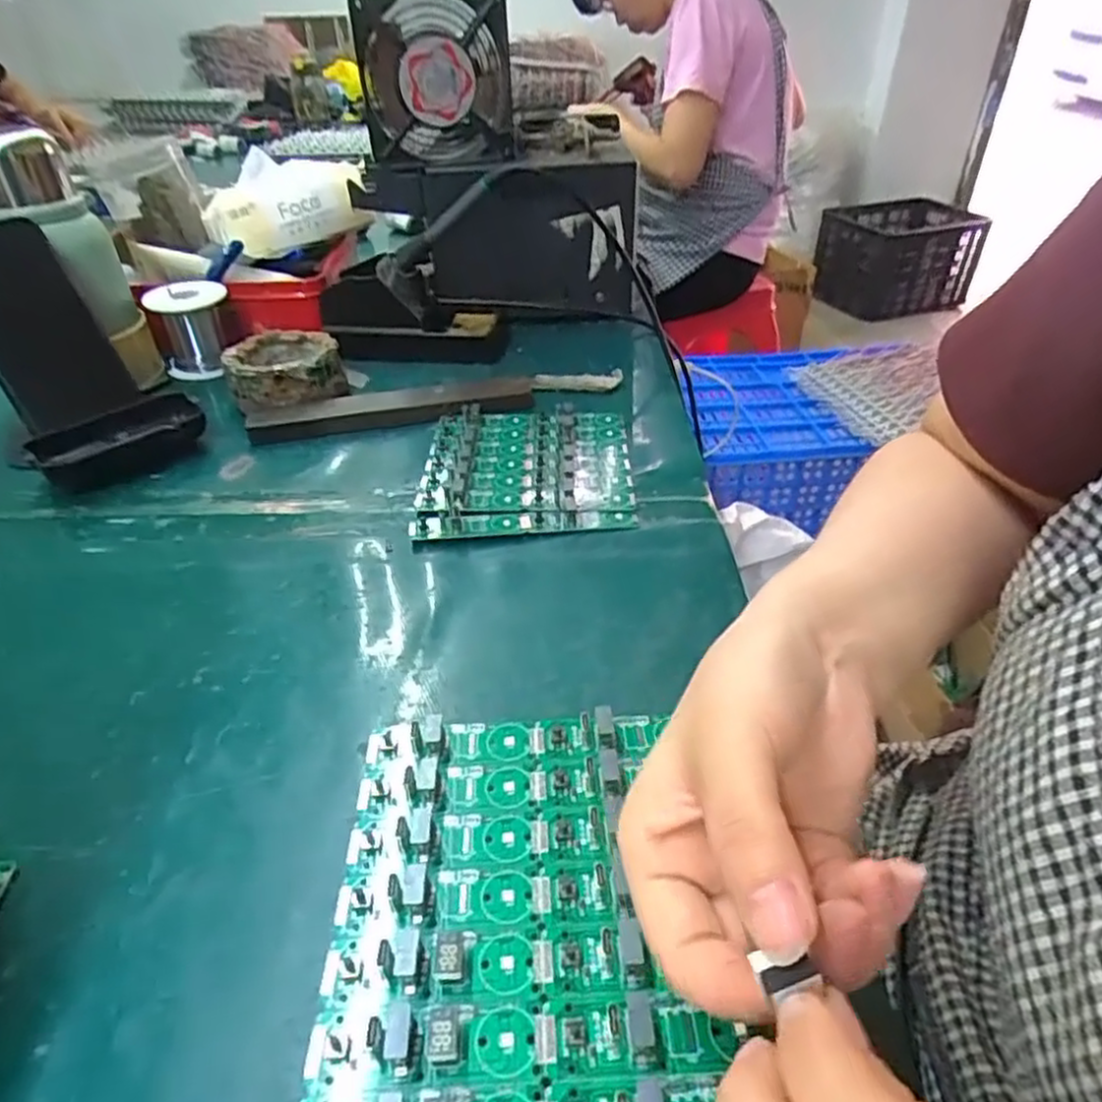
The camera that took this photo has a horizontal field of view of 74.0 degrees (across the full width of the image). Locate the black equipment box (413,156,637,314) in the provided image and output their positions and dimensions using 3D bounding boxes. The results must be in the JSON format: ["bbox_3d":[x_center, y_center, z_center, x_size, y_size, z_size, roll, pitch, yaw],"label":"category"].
[{"bbox_3d":[-0.017,-0.279,0.663,0.185,0.128,0.053,-13,39,-15],"label":"black equipment box"}]

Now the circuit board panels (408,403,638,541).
[{"bbox_3d":[-0.016,-0.059,0.494,0.136,0.014,0.151,-1,38,0],"label":"circuit board panels"}]

